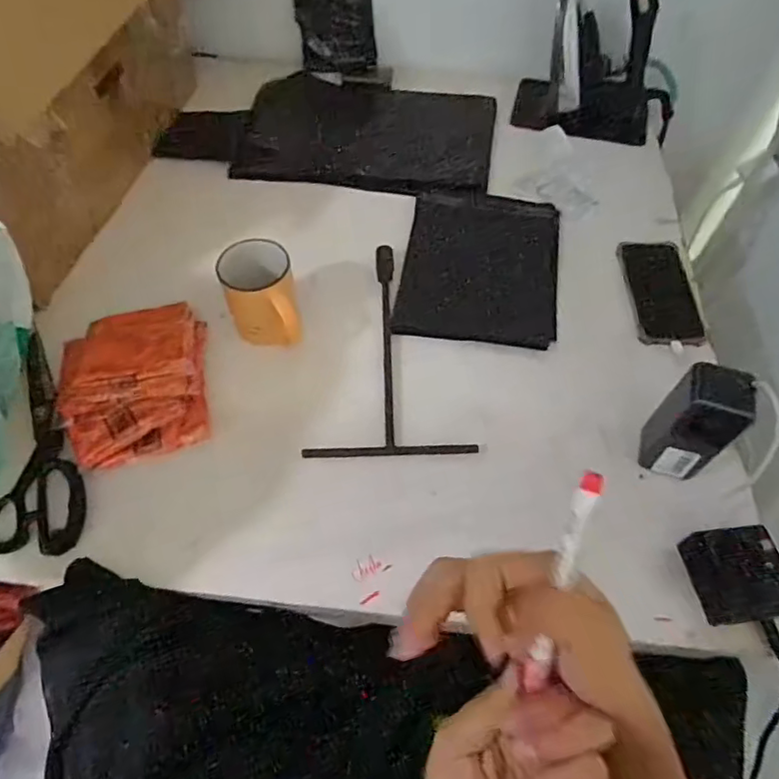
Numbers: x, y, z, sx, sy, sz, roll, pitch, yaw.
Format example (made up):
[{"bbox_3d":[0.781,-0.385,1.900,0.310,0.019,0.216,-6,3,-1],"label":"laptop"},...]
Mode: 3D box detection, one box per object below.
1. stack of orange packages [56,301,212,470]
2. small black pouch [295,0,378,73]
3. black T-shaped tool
[{"bbox_3d":[-0.272,-0.017,0.598,0.140,0.043,0.183,-11,58,-7],"label":"stack of orange packages"},{"bbox_3d":[-0.089,-0.609,0.938,0.127,0.126,0.011,0,46,5],"label":"small black pouch"},{"bbox_3d":[0.005,-0.057,0.654,0.174,0.017,0.298,2,57,1],"label":"black T-shaped tool"}]

